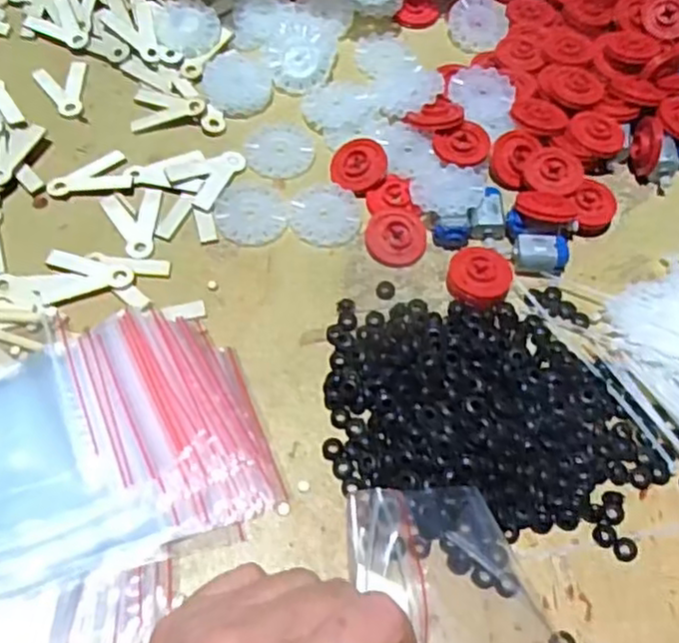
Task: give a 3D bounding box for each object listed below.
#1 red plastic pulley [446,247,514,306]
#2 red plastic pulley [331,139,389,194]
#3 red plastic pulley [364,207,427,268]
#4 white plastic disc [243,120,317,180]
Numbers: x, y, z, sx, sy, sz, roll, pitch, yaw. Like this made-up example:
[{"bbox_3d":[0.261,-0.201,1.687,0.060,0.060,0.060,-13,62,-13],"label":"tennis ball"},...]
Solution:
[{"bbox_3d":[0.075,-0.024,0.365,0.037,0.012,0.029,-13,62,-10],"label":"red plastic pulley"},{"bbox_3d":[0.011,-0.088,0.398,0.031,0.006,0.030,11,84,13],"label":"red plastic pulley"},{"bbox_3d":[0.031,-0.045,0.377,0.033,0.004,0.032,3,79,-9],"label":"red plastic pulley"},{"bbox_3d":[-0.035,-0.101,0.408,0.040,0.004,0.043,1,61,-2],"label":"white plastic disc"}]

